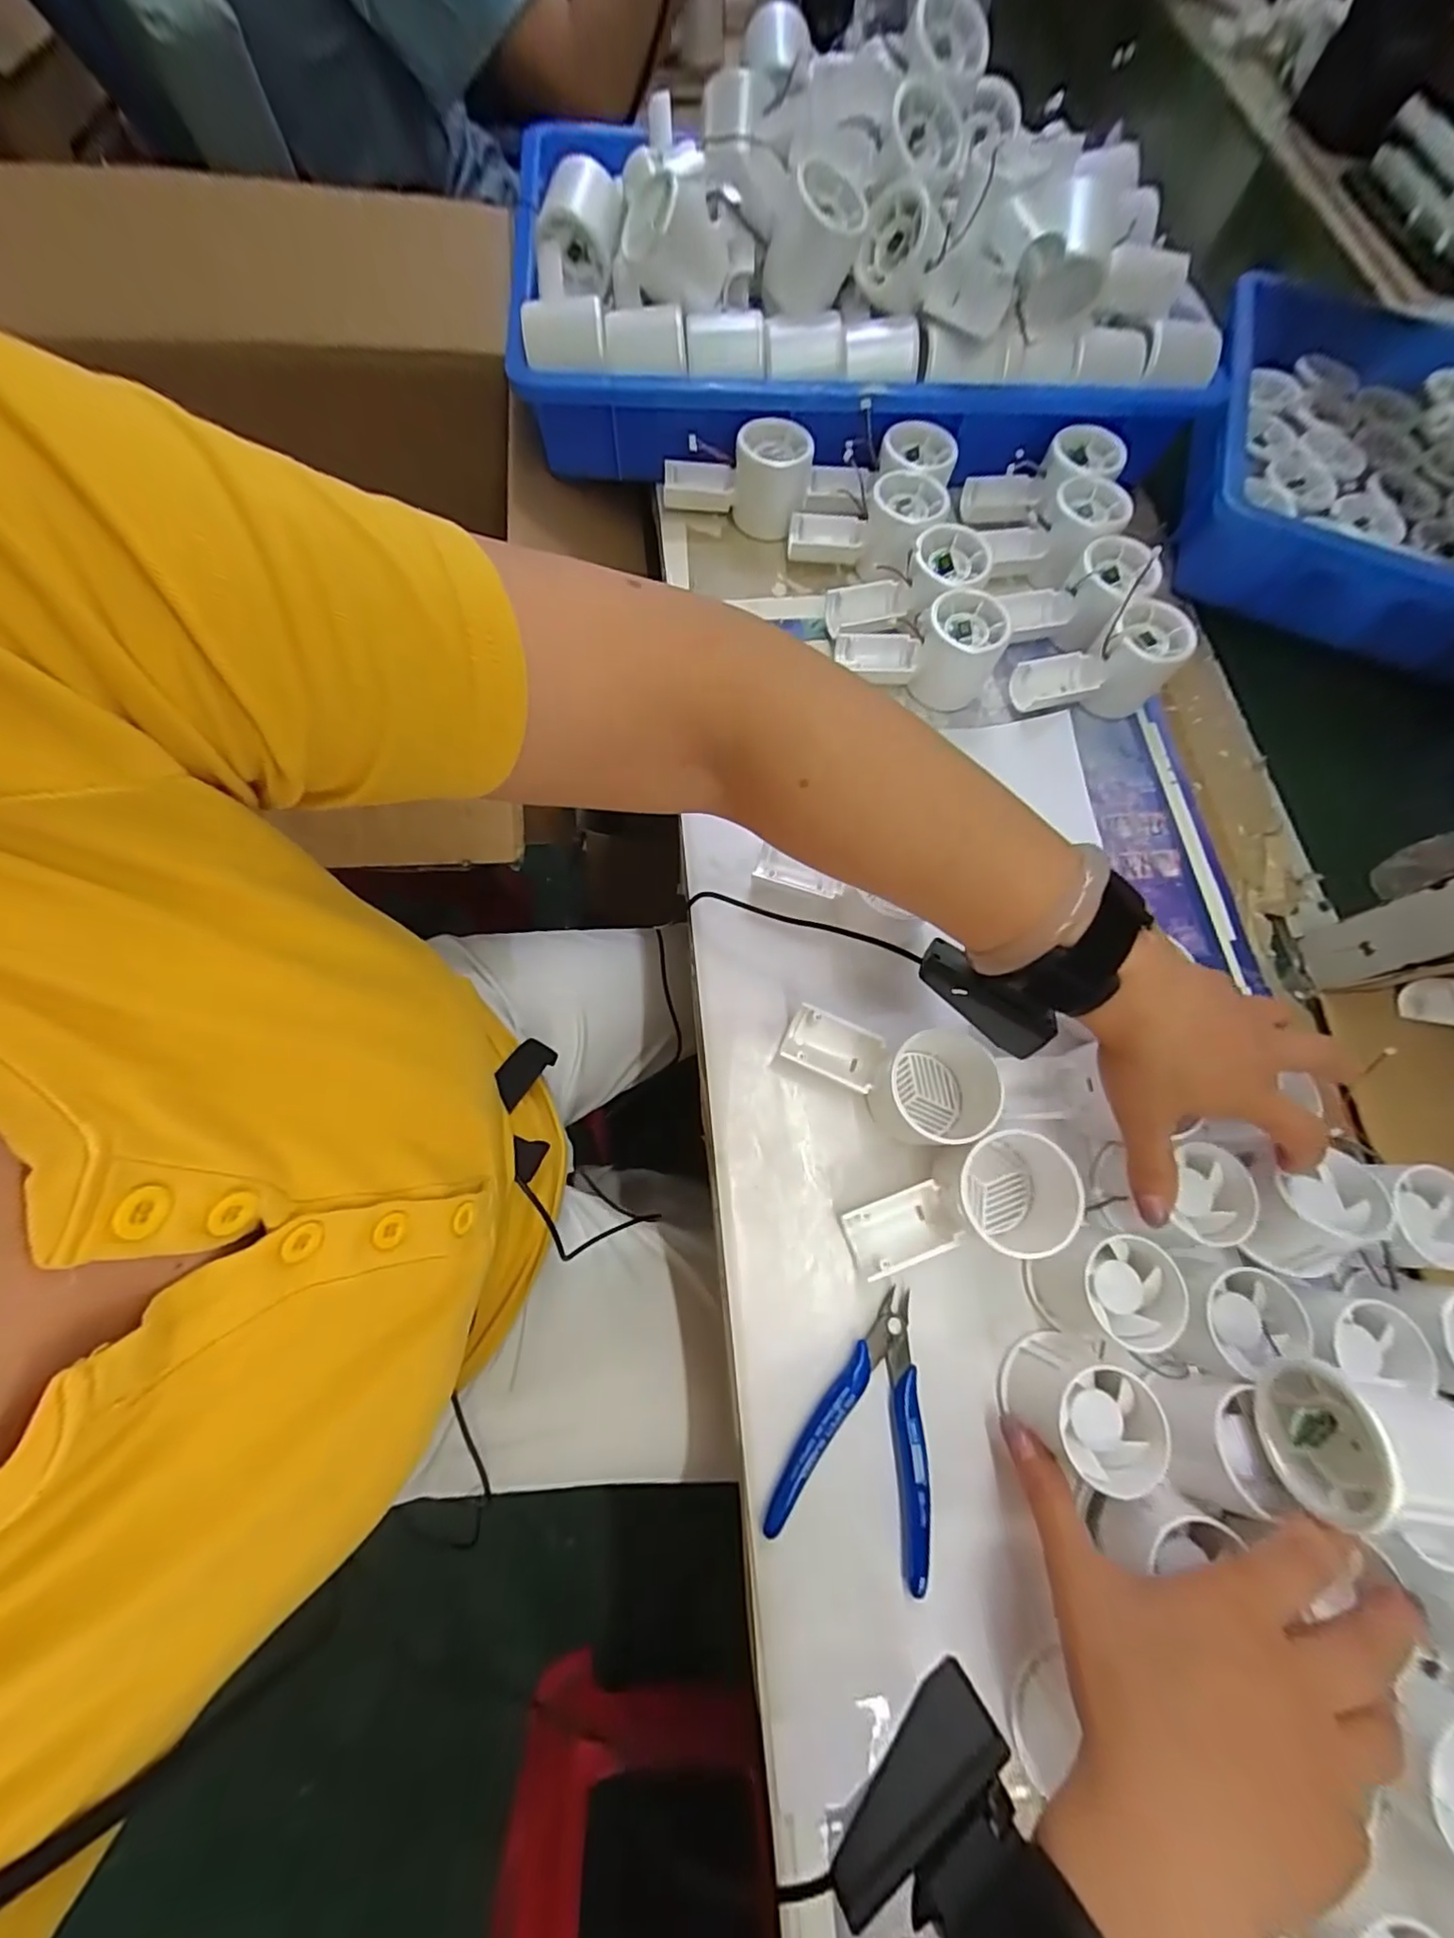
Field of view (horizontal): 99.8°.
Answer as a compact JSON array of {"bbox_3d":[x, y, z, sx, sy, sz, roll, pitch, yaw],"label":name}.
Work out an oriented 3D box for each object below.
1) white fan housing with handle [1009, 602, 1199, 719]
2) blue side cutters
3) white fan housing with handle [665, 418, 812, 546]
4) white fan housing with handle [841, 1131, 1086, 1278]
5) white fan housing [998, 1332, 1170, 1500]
[{"bbox_3d":[0.273,-0.219,0.447,0.114,0.057,0.055,-18,73,-9],"label":"white fan housing with handle"},{"bbox_3d":[0.076,0.229,0.307,0.076,0.014,0.116,22,72,3],"label":"blue side cutters"},{"bbox_3d":[0.008,-0.391,0.486,0.116,0.057,0.047,9,71,-1],"label":"white fan housing with handle"},{"bbox_3d":[0.128,0.126,0.331,0.129,0.038,0.063,-7,72,-1],"label":"white fan housing with handle"},{"bbox_3d":[0.173,0.216,0.299,0.054,0.044,0.053,0,72,1],"label":"white fan housing"}]

